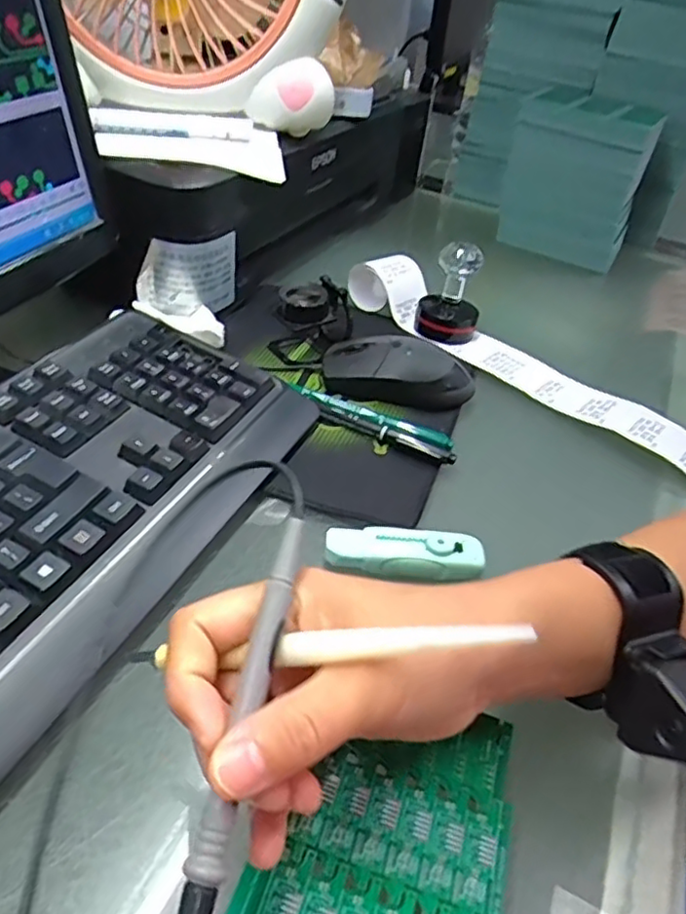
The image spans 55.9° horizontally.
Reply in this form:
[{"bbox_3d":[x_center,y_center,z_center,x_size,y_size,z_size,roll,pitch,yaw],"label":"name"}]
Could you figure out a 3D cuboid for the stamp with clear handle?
[{"bbox_3d":[0.093,-0.140,0.550,0.054,0.075,0.051,14,41,6],"label":"stamp with clear handle"}]

